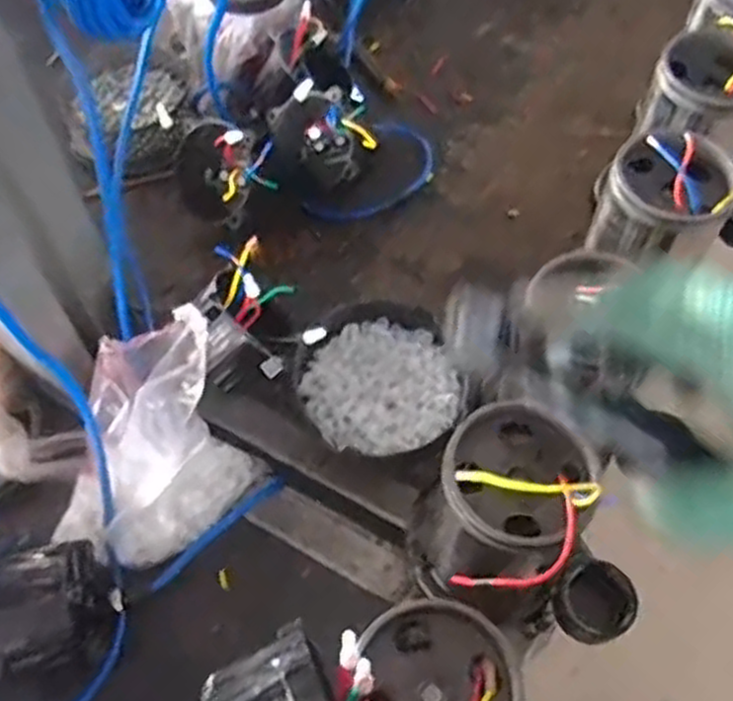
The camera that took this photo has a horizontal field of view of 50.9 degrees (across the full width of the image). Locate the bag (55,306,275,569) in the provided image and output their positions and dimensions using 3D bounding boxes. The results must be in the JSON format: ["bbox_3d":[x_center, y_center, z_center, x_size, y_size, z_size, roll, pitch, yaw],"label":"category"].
[{"bbox_3d":[-0.164,0.069,0.593,0.129,0.103,0.175,36,66,18],"label":"bag"}]

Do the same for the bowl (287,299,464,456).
[{"bbox_3d":[0.008,0.023,0.663,0.132,0.045,0.143,0,60,-1],"label":"bowl"}]

